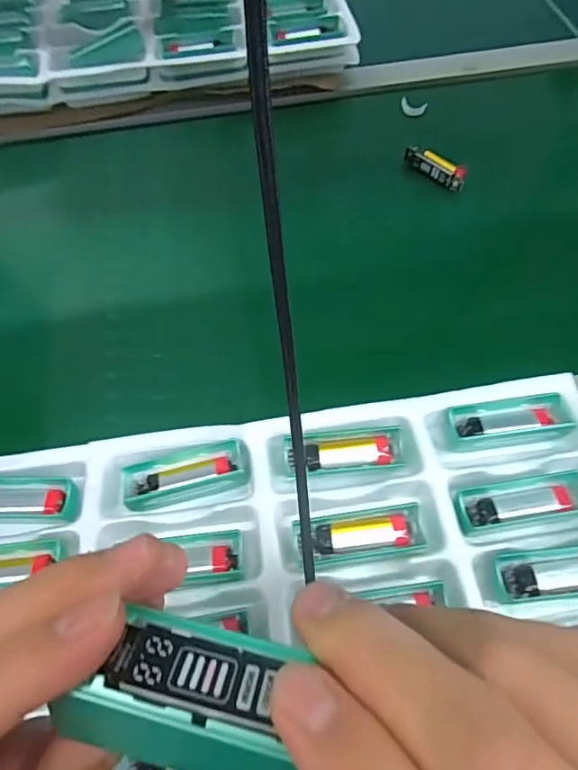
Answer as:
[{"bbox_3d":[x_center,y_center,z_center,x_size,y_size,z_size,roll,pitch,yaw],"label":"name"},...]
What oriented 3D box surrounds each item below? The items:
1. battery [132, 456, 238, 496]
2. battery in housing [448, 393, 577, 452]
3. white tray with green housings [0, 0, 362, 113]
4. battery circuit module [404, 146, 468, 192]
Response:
[{"bbox_3d":[-0.070,0.061,0.350,0.066,0.009,0.014,-13,61,-7],"label":"battery"},{"bbox_3d":[0.152,0.025,0.359,0.081,0.012,0.029,-8,60,-4],"label":"battery in housing"},{"bbox_3d":[-0.170,-0.462,0.629,0.452,0.054,0.287,-8,63,-4],"label":"white tray with green housings"},{"bbox_3d":[0.147,-0.219,0.524,0.069,0.017,0.016,38,67,20],"label":"battery circuit module"}]

